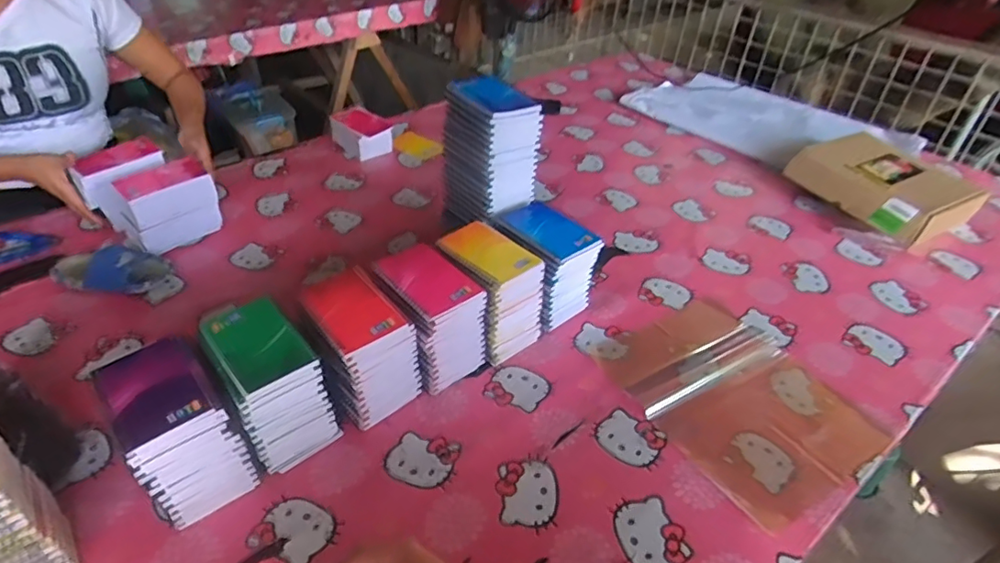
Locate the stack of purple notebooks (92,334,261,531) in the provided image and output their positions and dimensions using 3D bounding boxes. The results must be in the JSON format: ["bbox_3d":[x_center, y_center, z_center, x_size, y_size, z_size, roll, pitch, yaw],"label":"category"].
[{"bbox_3d":[-0.338,0.162,0.607,0.090,0.162,0.105,-28,48,-31],"label":"stack of purple notebooks"}]

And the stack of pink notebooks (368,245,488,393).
[{"bbox_3d":[-0.093,0.050,0.767,0.095,0.143,0.126,-29,48,-32],"label":"stack of pink notebooks"}]

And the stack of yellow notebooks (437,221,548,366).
[{"bbox_3d":[-0.015,0.011,0.805,0.098,0.158,0.126,-30,49,-33],"label":"stack of yellow notebooks"}]

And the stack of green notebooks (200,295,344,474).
[{"bbox_3d":[-0.265,0.124,0.668,0.091,0.151,0.131,-26,47,-30],"label":"stack of green notebooks"}]

